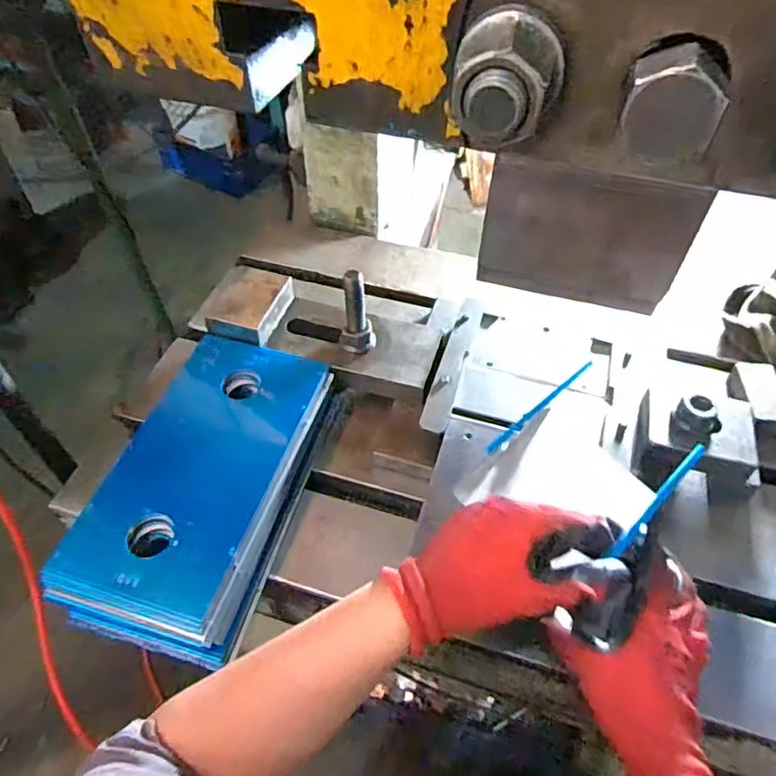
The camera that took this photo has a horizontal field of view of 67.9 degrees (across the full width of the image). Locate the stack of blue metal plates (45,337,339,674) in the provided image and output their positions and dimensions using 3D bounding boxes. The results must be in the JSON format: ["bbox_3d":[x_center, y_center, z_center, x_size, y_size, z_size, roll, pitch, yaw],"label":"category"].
[{"bbox_3d":[-0.169,0.086,0.548,0.159,0.073,0.301,14,50,11],"label":"stack of blue metal plates"}]

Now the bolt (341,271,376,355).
[{"bbox_3d":[-0.032,-0.078,0.603,0.037,0.094,0.029,-4,49,-4],"label":"bolt"}]

